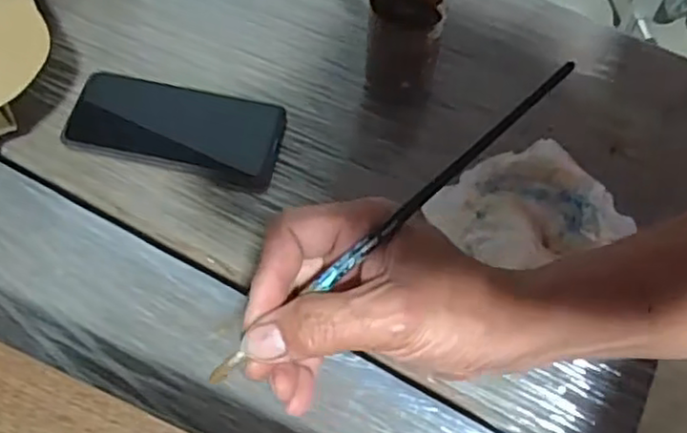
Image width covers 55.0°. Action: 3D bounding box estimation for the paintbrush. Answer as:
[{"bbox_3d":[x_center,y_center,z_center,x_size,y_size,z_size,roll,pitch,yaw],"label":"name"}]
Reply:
[{"bbox_3d":[0.022,0.003,0.292,0.211,0.008,0.007,-41,69,2],"label":"paintbrush"}]

